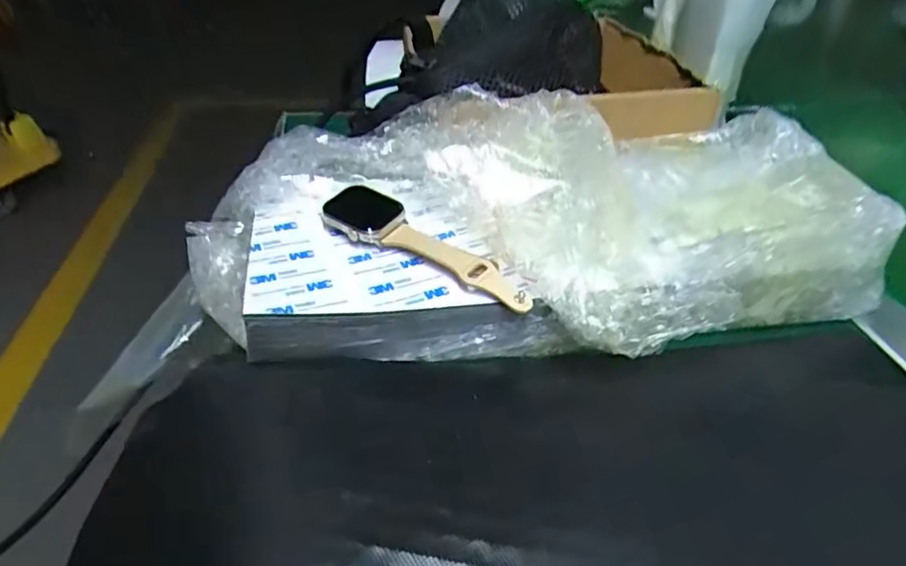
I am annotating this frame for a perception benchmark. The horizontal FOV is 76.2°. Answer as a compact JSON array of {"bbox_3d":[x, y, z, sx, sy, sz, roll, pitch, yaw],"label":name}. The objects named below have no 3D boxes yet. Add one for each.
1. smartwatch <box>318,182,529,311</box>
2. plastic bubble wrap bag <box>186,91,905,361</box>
[{"bbox_3d":[-0.013,-0.022,0.309,0.126,0.018,0.030,21,41,21],"label":"smartwatch"},{"bbox_3d":[0.043,-0.034,0.325,0.375,0.077,0.189,-5,39,-11],"label":"plastic bubble wrap bag"}]

